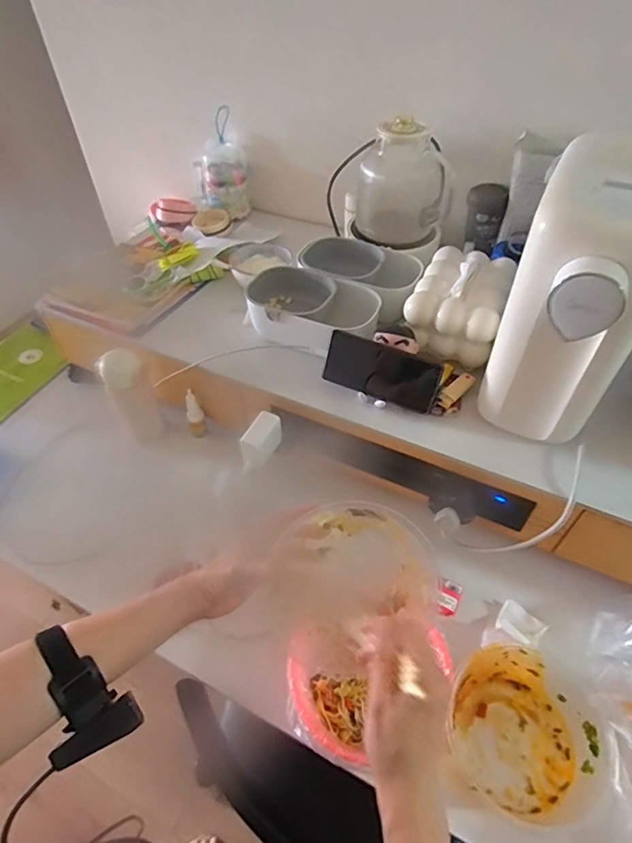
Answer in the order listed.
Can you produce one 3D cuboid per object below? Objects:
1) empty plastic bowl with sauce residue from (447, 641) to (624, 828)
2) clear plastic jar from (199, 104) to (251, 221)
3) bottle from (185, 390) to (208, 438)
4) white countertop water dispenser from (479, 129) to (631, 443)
[{"bbox_3d":[0.237,0.343,0.542,0.149,0.101,0.155,-1,48,1],"label":"empty plastic bowl with sauce residue"},{"bbox_3d":[-0.199,-0.546,1.028,0.097,0.196,0.087,-11,49,-9],"label":"clear plastic jar"},{"bbox_3d":[-0.210,-0.010,0.843,0.027,0.091,0.025,-14,50,-11],"label":"bottle"},{"bbox_3d":[0.313,-0.151,0.592,0.132,0.278,0.265,19,51,17],"label":"white countertop water dispenser"}]

